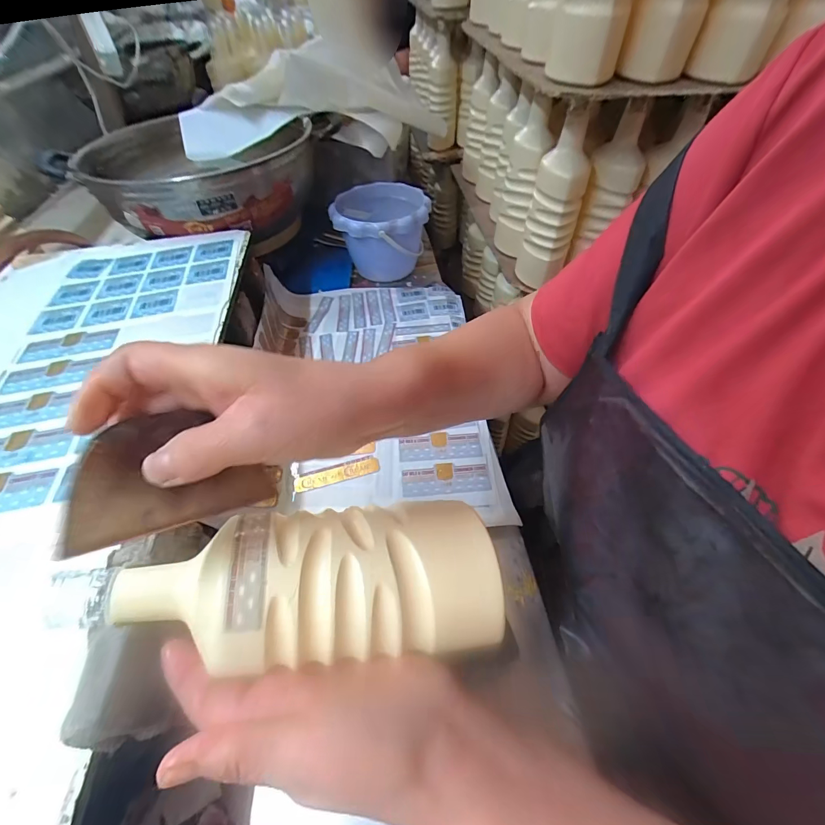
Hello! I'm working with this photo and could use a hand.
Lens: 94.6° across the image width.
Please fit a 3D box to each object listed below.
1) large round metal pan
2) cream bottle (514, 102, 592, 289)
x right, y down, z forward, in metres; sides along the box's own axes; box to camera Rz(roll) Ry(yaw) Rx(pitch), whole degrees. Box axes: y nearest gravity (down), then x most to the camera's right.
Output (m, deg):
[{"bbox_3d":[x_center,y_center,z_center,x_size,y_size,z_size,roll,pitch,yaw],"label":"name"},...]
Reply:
[{"bbox_3d":[-0.333,-0.386,0.589,0.352,0.073,0.336,0,50,0],"label":"large round metal pan"},{"bbox_3d":[0.210,-0.301,0.569,0.073,0.224,0.071,16,52,12],"label":"cream bottle"}]

